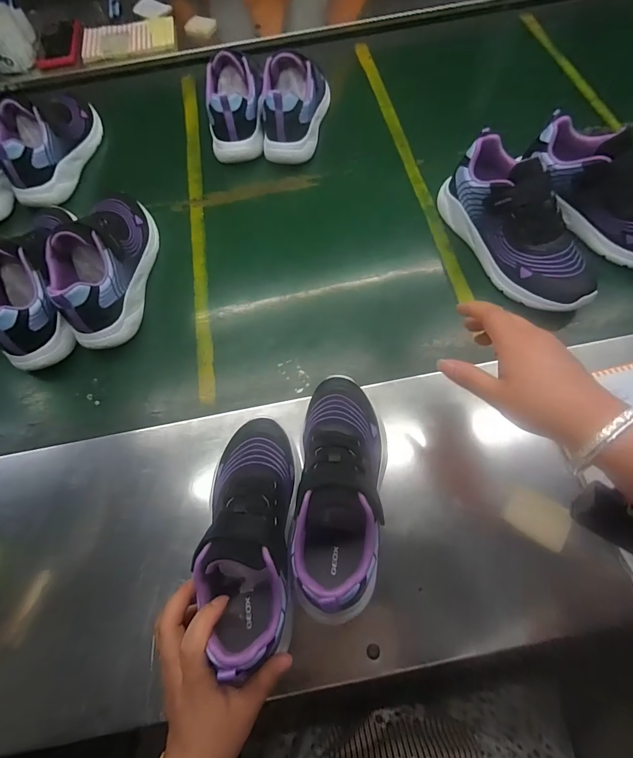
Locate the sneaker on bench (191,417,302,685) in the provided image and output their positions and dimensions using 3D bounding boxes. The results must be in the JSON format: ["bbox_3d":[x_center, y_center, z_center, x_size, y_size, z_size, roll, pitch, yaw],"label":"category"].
[{"bbox_3d":[-0.057,0.128,0.329,0.076,0.076,0.200,0,62,0],"label":"sneaker on bench"}]

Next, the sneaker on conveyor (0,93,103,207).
[{"bbox_3d":[-0.435,-0.400,0.610,0.085,0.097,0.235,7,61,4],"label":"sneaker on conveyor"}]

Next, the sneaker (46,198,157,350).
[{"bbox_3d":[-0.284,-0.167,0.506,0.087,0.102,0.241,0,61,0],"label":"sneaker"}]

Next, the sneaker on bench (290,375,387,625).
[{"bbox_3d":[0.024,0.099,0.350,0.076,0.094,0.208,4,61,2],"label":"sneaker on bench"}]

